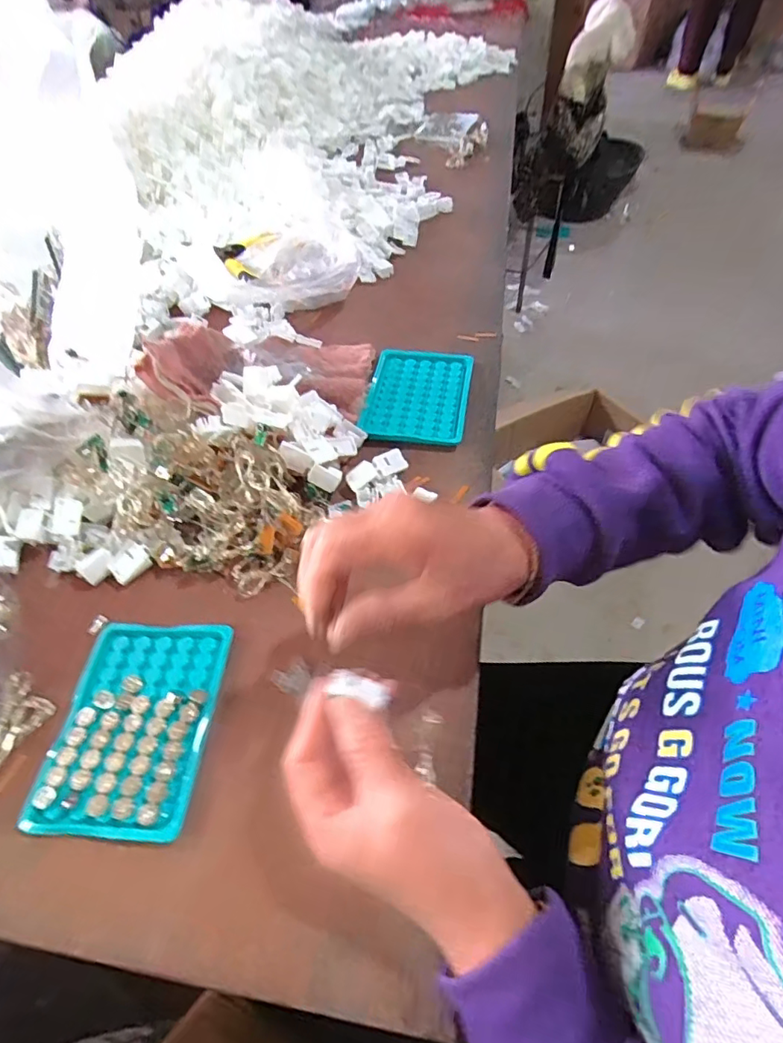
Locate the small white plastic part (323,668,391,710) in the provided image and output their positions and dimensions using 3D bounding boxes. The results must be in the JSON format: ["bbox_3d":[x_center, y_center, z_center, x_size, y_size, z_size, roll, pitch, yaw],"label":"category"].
[{"bbox_3d":[-0.016,0.086,0.275,0.031,0.013,0.016,14,54,7],"label":"small white plastic part"}]

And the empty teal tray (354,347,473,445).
[{"bbox_3d":[0.026,-0.123,0.521,0.095,0.010,0.127,9,54,4],"label":"empty teal tray"}]

